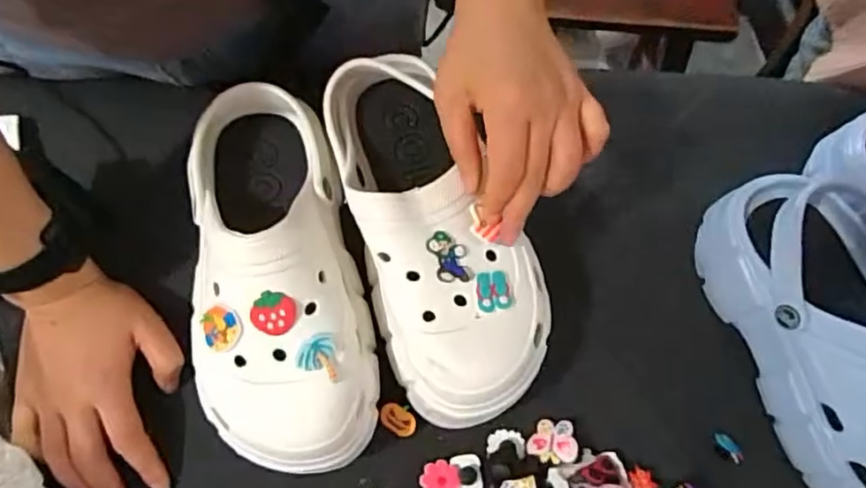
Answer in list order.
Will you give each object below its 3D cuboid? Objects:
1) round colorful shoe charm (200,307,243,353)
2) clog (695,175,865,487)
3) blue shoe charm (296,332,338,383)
[{"bbox_3d":[-0.122,0.049,0.362,0.027,0.004,0.025,2,97,19],"label":"round colorful shoe charm"},{"bbox_3d":[0.273,0.072,0.410,0.106,0.099,0.255,-20,73,-8],"label":"clog"},{"bbox_3d":[-0.067,0.066,0.362,0.023,0.013,0.027,-3,71,-3],"label":"blue shoe charm"}]

